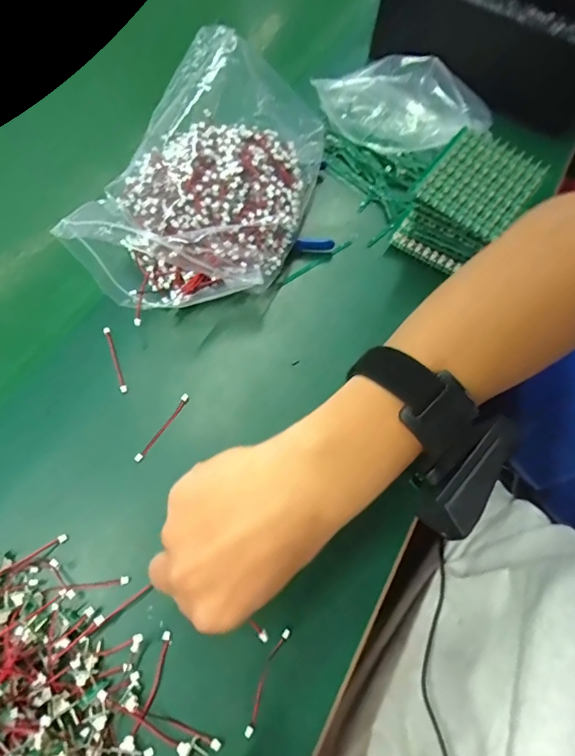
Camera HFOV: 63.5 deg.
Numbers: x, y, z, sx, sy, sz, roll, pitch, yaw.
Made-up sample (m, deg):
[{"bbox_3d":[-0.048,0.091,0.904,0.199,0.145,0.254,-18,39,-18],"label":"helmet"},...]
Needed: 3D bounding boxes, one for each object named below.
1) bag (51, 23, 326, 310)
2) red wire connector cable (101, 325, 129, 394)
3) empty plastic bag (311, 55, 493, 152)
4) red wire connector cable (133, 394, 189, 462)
[{"bbox_3d":[-0.056,-0.160,0.382,0.139,0.095,0.240,20,65,7],"label":"bag"},{"bbox_3d":[-0.132,-0.014,0.356,0.006,0.006,0.058,-20,67,-12],"label":"red wire connector cable"},{"bbox_3d":[0.111,-0.260,0.451,0.155,0.062,0.074,23,66,9],"label":"empty plastic bag"},{"bbox_3d":[-0.090,0.036,0.337,0.005,0.006,0.059,29,67,11],"label":"red wire connector cable"}]

